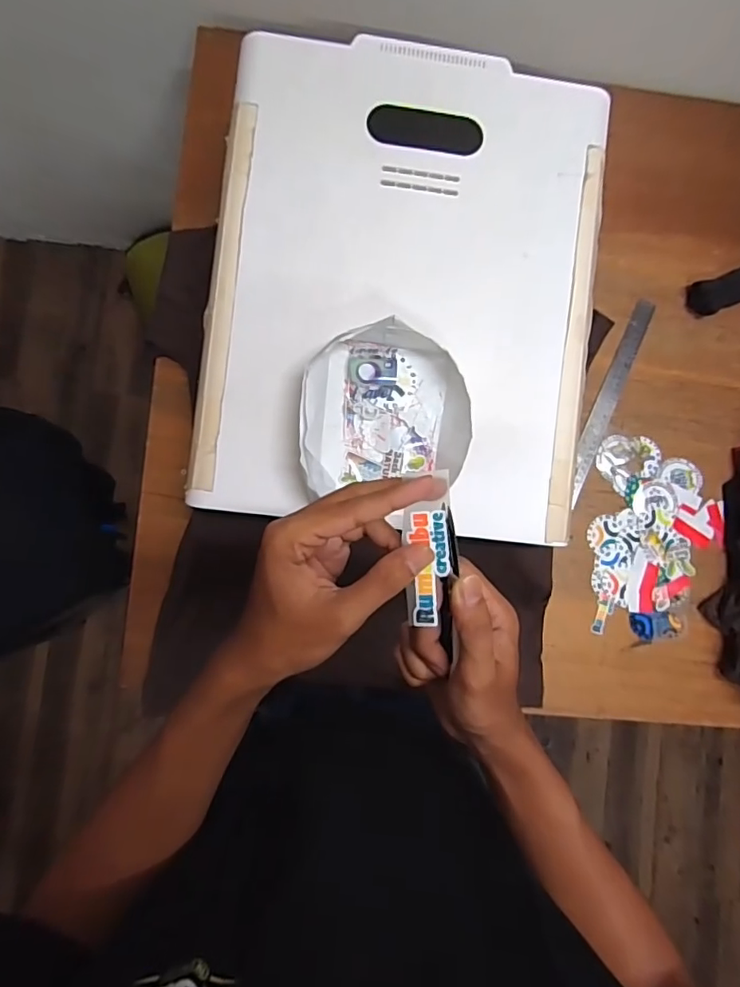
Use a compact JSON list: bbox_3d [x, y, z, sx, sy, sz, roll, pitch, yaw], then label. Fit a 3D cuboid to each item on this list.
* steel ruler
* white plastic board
[{"bbox_3d":[0.330,-0.130,0.738,0.029,0.009,0.297,23,87,-2],"label":"steel ruler"},{"bbox_3d":[0.038,-0.216,0.557,0.396,0.020,0.494,6,87,-3],"label":"white plastic board"}]

